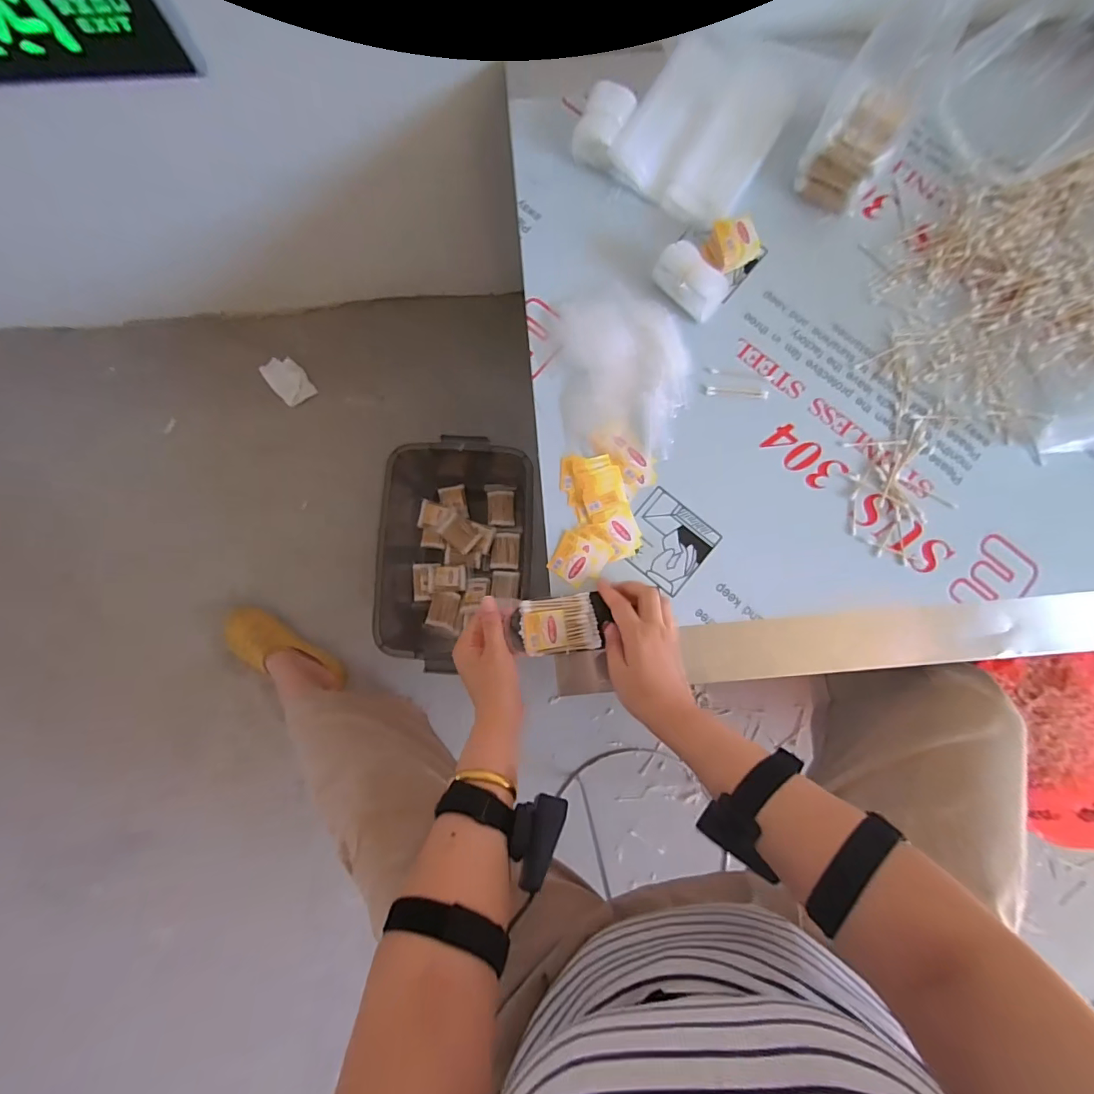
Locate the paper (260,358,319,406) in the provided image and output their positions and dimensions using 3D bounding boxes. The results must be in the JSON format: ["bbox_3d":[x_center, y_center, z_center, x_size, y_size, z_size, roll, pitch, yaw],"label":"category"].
[{"bbox_3d":[-0.552,-0.354,1.030,0.072,0.015,0.122,-42,85,-5],"label":"paper"}]

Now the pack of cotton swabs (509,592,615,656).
[{"bbox_3d":[0.014,0.083,0.518,0.102,0.019,0.058,-7,83,-1],"label":"pack of cotton swabs"}]

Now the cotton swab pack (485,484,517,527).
[{"bbox_3d":[-0.095,-0.085,0.989,0.059,0.015,0.085,0,83,0],"label":"cotton swab pack"}]

